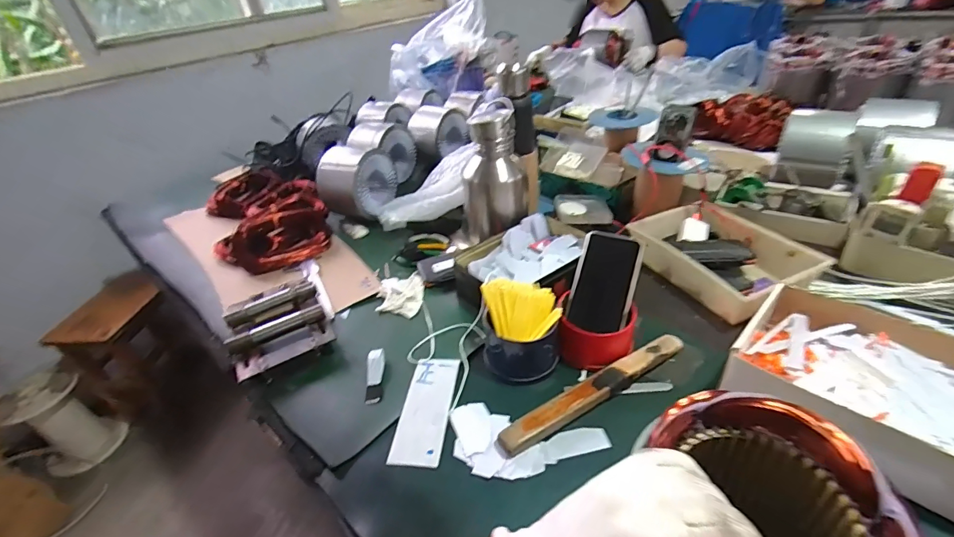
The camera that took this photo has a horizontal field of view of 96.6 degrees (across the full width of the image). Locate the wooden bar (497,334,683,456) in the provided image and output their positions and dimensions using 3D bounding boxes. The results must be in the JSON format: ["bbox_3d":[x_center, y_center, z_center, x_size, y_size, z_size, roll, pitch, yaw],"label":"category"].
[{"bbox_3d":[0.146,0.143,0.514,0.274,0.020,0.029,-24,38,-21],"label":"wooden bar"}]

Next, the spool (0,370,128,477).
[{"bbox_3d":[-1.302,0.491,1.344,0.175,0.301,0.199,10,39,24],"label":"spool"}]

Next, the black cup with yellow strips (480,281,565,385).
[{"bbox_3d":[0.057,0.079,0.563,0.100,0.085,0.101,-5,35,4],"label":"black cup with yellow strips"}]

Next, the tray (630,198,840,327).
[{"bbox_3d":[0.387,-0.017,0.691,0.177,0.068,0.252,-21,37,-19],"label":"tray"}]

